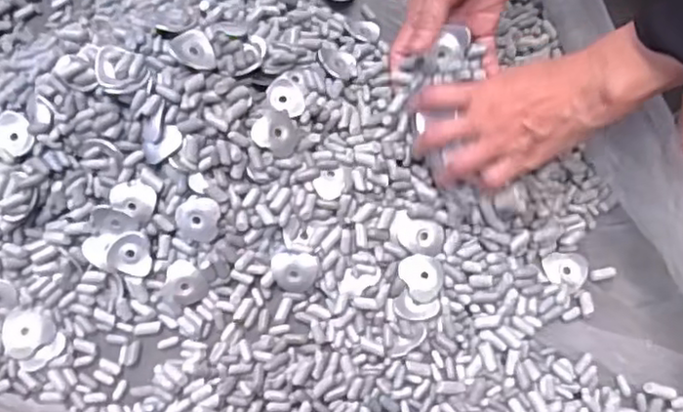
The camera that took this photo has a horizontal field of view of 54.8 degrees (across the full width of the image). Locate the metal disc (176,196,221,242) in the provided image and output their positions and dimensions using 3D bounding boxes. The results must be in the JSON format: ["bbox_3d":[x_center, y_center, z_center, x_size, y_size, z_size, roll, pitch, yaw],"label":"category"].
[{"bbox_3d":[-0.112,0.010,0.510,0.033,0.008,0.036,2,102,8],"label":"metal disc"}]

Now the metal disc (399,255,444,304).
[{"bbox_3d":[0.064,0.056,0.520,0.032,0.007,0.038,-30,72,-8],"label":"metal disc"}]

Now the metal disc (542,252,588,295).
[{"bbox_3d":[0.182,0.050,0.534,0.034,0.009,0.035,-1,71,2],"label":"metal disc"}]

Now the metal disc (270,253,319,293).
[{"bbox_3d":[-0.037,0.053,0.523,0.037,0.007,0.032,1,94,6],"label":"metal disc"}]

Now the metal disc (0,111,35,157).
[{"bbox_3d":[-0.256,-0.056,0.511,0.034,0.005,0.034,0,87,-1],"label":"metal disc"}]

